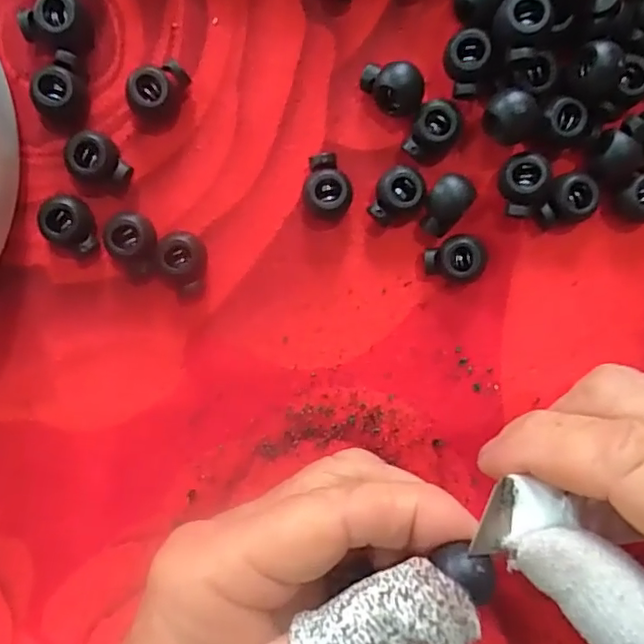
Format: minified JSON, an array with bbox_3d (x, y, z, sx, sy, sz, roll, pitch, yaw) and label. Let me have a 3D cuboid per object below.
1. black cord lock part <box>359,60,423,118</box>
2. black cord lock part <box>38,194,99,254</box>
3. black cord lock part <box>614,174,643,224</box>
[{"bbox_3d":[0.022,-0.072,0.176,0.019,0.011,0.013,6,92,-2],"label":"black cord lock part"},{"bbox_3d":[-0.077,-0.031,0.174,0.017,0.011,0.014,19,92,-2],"label":"black cord lock part"},{"bbox_3d":[0.099,-0.038,0.176,0.013,0.011,0.014,0,94,-2],"label":"black cord lock part"}]

